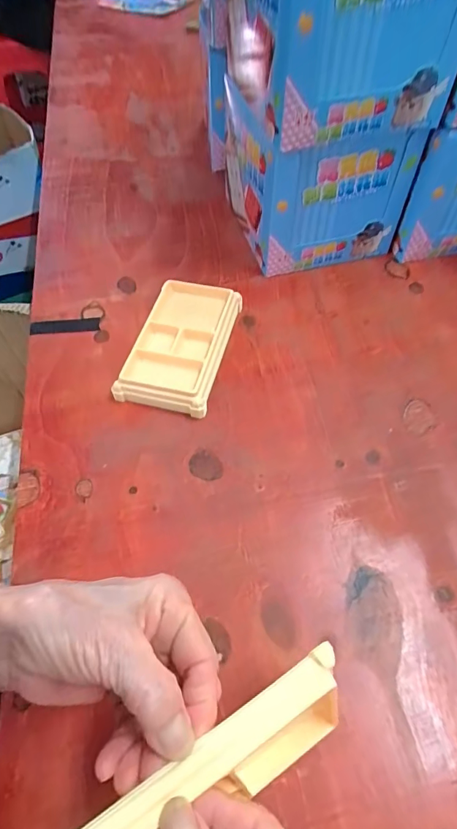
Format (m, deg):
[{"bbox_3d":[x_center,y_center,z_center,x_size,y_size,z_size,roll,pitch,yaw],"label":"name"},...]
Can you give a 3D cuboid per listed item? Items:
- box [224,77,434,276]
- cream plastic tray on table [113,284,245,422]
[{"bbox_3d":[0.087,-0.254,0.455,0.144,0.133,0.161,-14,57,-9],"label":"box"},{"bbox_3d":[-0.041,-0.064,0.392,0.078,0.029,0.135,12,57,8],"label":"cream plastic tray on table"}]

